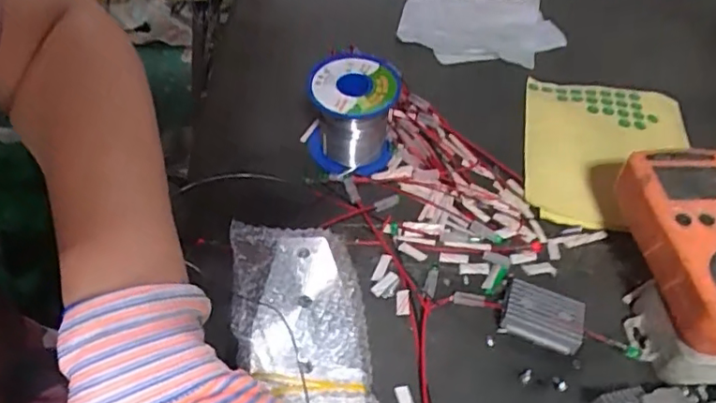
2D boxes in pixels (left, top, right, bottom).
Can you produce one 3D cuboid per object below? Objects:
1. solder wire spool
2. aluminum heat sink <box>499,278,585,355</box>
[{"bbox_3d":[-0.004,-0.068,0.429,0.064,0.061,0.072,2,51,-1],"label":"solder wire spool"},{"bbox_3d":[0.112,0.071,0.347,0.047,0.016,0.033,22,53,14],"label":"aluminum heat sink"}]

